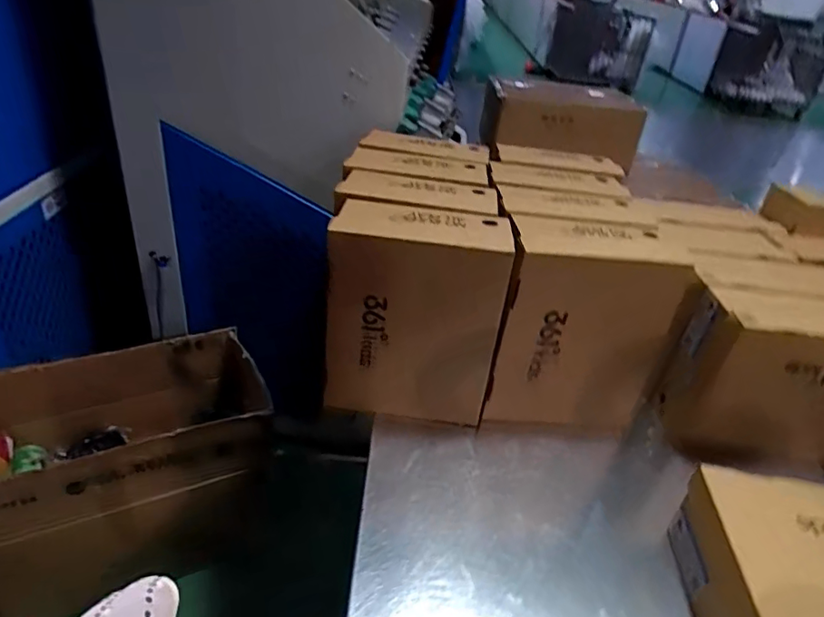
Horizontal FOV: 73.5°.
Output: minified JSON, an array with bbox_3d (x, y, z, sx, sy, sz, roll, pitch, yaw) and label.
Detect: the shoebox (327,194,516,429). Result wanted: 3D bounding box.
[{"bbox_3d":[-0.001,0.016,0.852,0.248,0.318,0.127,5,32,-3],"label":"shoebox"}]

